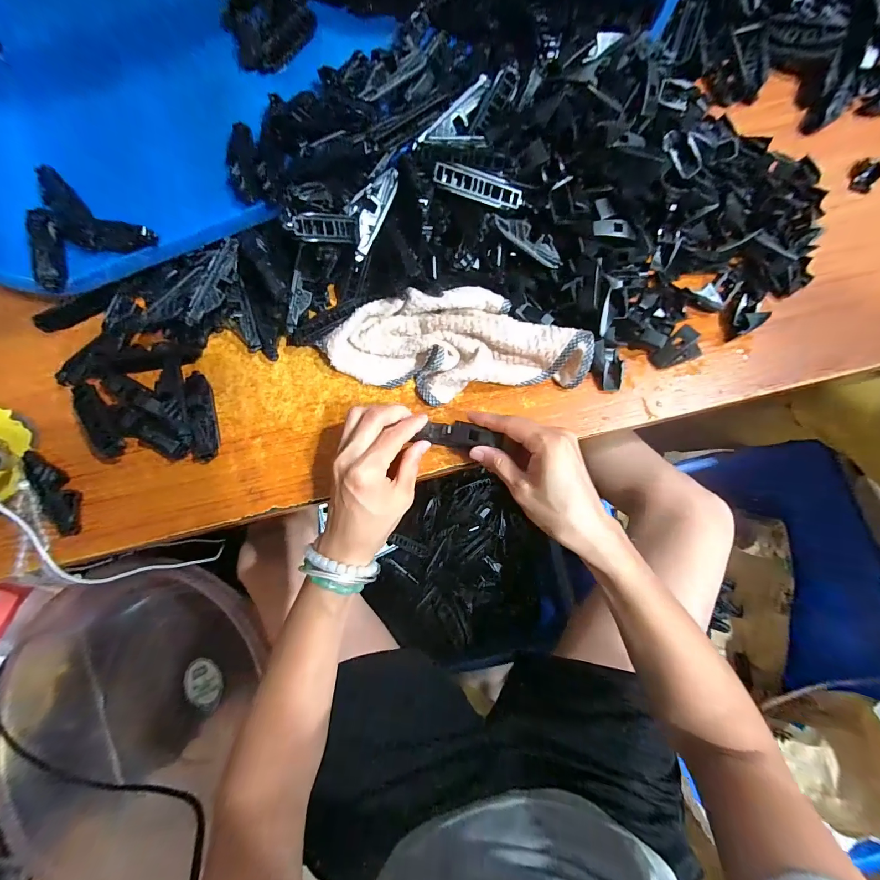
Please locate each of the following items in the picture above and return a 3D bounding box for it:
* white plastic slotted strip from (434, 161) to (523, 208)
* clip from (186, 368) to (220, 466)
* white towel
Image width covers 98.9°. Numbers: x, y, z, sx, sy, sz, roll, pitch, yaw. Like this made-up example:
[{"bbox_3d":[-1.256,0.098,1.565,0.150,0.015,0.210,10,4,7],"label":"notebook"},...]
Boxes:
[{"bbox_3d":[0.032,-0.208,0.310,0.076,0.010,0.019,8,83,-15],"label":"white plastic slotted strip"},{"bbox_3d":[-0.209,-0.022,0.328,0.019,0.019,0.082,-8,80,-3],"label":"clip"},{"bbox_3d":[0.016,-0.084,0.333,0.218,0.034,0.089,-2,79,-2],"label":"white towel"}]

